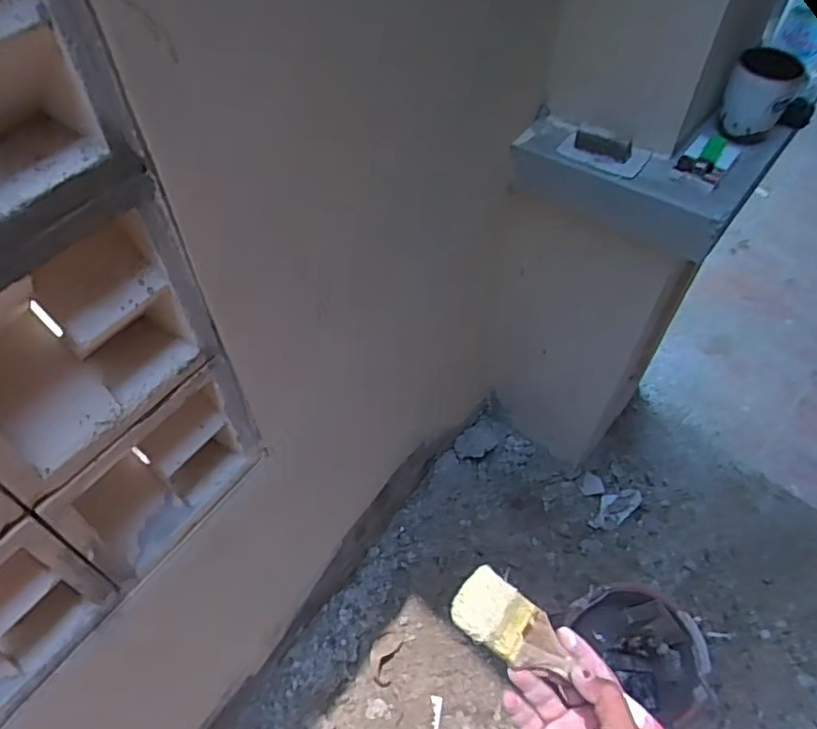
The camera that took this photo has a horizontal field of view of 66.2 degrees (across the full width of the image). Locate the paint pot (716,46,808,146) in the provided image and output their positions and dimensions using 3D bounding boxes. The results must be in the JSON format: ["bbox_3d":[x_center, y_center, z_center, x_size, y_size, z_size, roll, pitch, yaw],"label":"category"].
[{"bbox_3d":[0.451,-0.347,0.806,0.080,0.095,0.077,0,53,0],"label":"paint pot"}]

